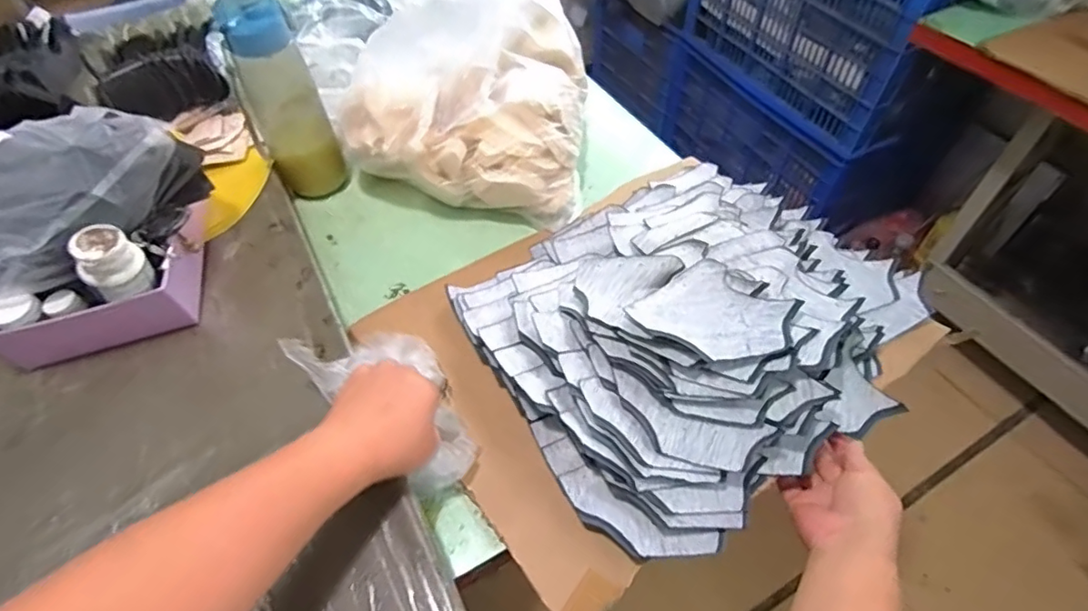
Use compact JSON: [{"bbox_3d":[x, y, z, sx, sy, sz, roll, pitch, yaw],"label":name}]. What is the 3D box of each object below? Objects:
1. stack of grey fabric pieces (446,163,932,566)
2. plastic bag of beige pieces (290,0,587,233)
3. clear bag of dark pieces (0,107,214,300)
[{"bbox_3d":[0.140,0.003,0.557,0.425,0.093,0.341,-24,52,-20],"label":"stack of grey fabric pieces"},{"bbox_3d":[-0.083,-0.304,0.705,0.277,0.239,0.300,8,48,7],"label":"plastic bag of beige pieces"},{"bbox_3d":[-0.463,-0.107,0.525,0.151,0.102,0.230,30,55,25],"label":"clear bag of dark pieces"}]

